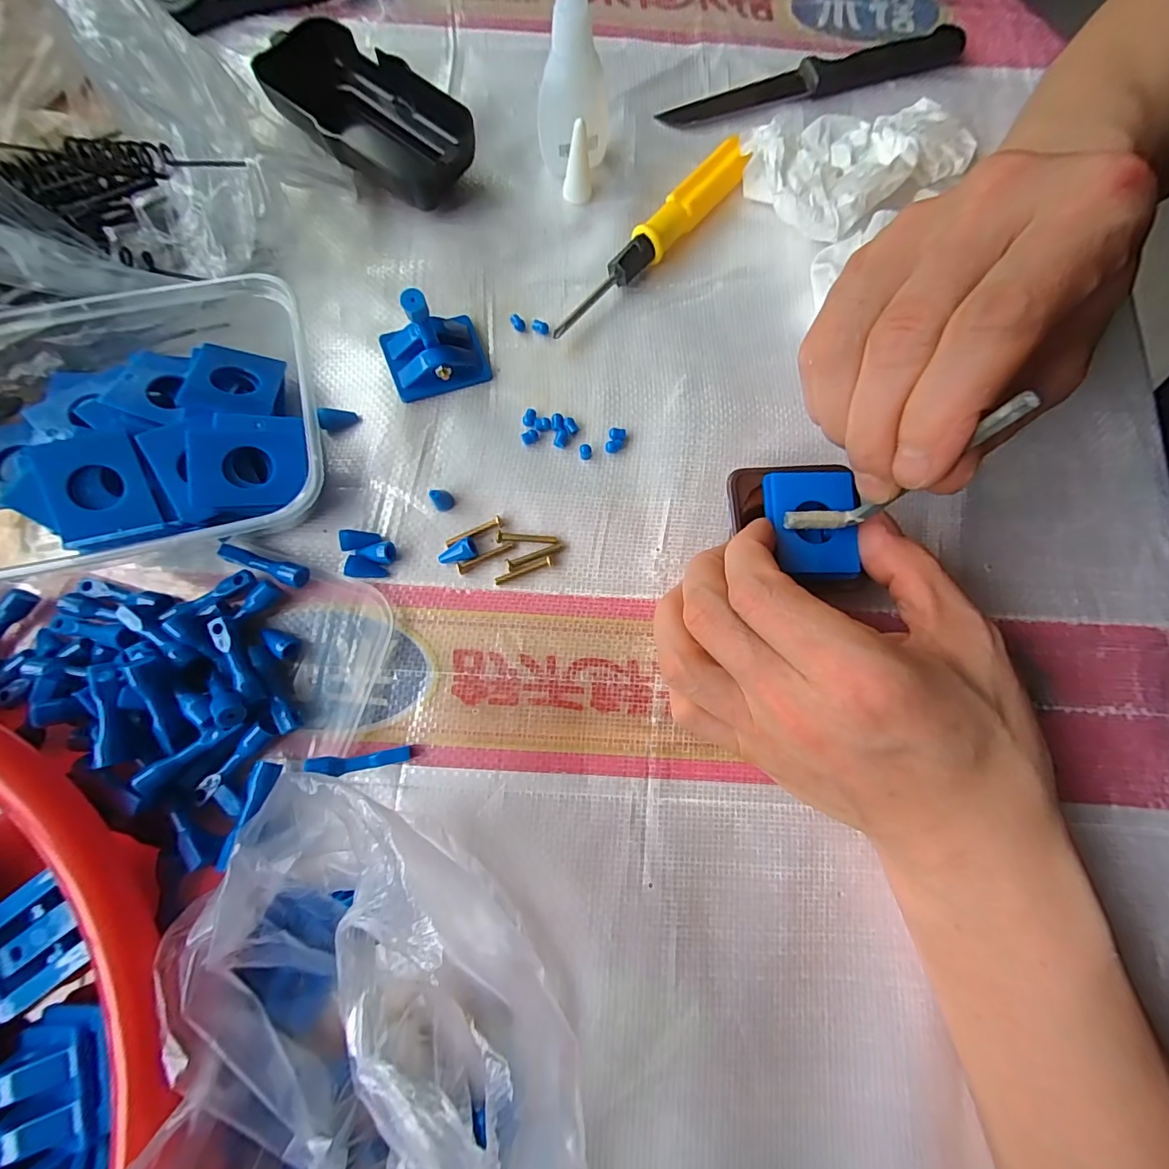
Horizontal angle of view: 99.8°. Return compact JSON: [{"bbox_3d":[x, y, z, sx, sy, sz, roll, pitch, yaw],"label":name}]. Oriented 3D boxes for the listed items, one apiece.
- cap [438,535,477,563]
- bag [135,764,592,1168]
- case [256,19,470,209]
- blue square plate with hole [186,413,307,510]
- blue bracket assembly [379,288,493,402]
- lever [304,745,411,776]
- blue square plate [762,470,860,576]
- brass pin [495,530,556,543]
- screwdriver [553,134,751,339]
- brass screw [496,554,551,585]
[{"bbox_3d":[-0.056,-0.014,0.216,0.017,0.008,0.011,-23,80,-6],"label":"cap"},{"bbox_3d":[-0.061,0.175,0.141,0.123,0.077,0.227,-4,78,-2],"label":"bag"},{"bbox_3d":[-0.107,-0.234,0.249,0.106,0.027,0.054,41,80,7],"label":"case"},{"bbox_3d":[-0.136,-0.051,0.199,0.041,0.004,0.039,-4,82,-18],"label":"blue square plate with hole"},{"bbox_3d":[-0.070,-0.111,0.216,0.043,0.043,0.034,-20,79,-5],"label":"blue bracket assembly"},{"bbox_3d":[-0.089,0.070,0.194,0.037,0.005,0.007,-2,78,-19],"label":"lever"},{"bbox_3d":[0.090,-0.025,0.194,0.033,0.007,0.043,-1,78,-1],"label":"blue square plate"},{"bbox_3d":[-0.026,-0.021,0.219,0.027,0.004,0.005,0,78,-1],"label":"brass pin"},{"bbox_3d":[0.033,-0.170,0.245,0.020,0.017,0.136,43,81,7],"label":"screwdriver"},{"bbox_3d":[-0.027,-0.006,0.217,0.026,0.004,0.004,-20,79,-5],"label":"brass screw"}]

